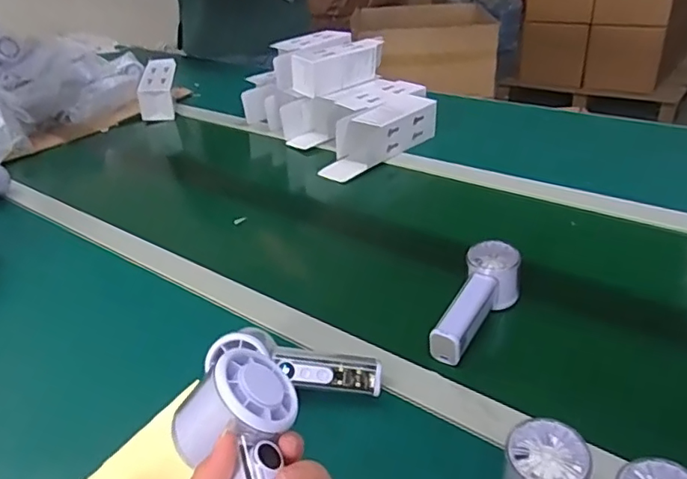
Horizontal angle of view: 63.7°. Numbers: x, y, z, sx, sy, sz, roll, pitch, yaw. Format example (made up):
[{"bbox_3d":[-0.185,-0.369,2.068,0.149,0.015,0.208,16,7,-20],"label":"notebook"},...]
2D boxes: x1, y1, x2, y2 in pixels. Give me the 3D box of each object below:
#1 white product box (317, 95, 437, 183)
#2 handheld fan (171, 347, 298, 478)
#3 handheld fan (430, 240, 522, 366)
[{"bbox_3d":[0.062,-0.189,0.998,0.249,0.081,0.090,-27,38,-33],"label":"white product box"},{"bbox_3d":[-0.051,0.134,0.298,0.069,0.043,0.152,-12,47,-13],"label":"handheld fan"},{"bbox_3d":[0.140,0.065,0.576,0.054,0.063,0.147,15,36,28],"label":"handheld fan"}]

